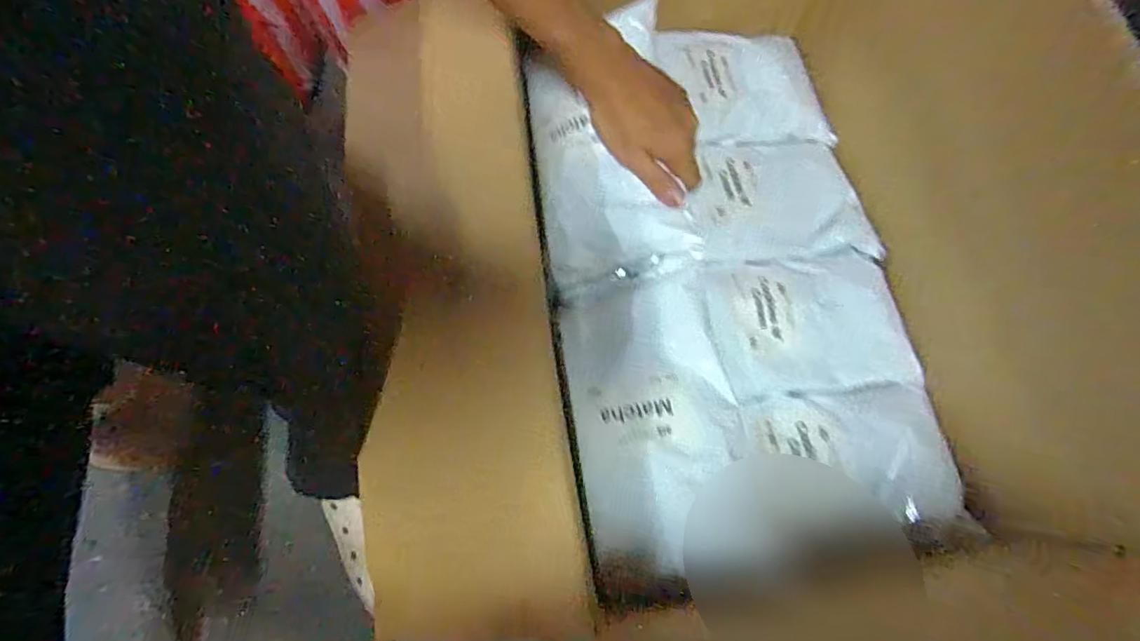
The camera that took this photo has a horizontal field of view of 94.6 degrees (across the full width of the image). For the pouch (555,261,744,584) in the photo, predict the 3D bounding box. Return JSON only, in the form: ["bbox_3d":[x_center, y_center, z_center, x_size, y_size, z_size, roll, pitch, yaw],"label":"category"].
[{"bbox_3d":[0.066,0.076,0.444,0.134,0.048,0.233,-11,71,-2],"label":"pouch"}]

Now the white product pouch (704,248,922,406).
[{"bbox_3d":[0.226,0.001,0.498,0.182,0.024,0.135,-8,71,-1],"label":"white product pouch"}]

